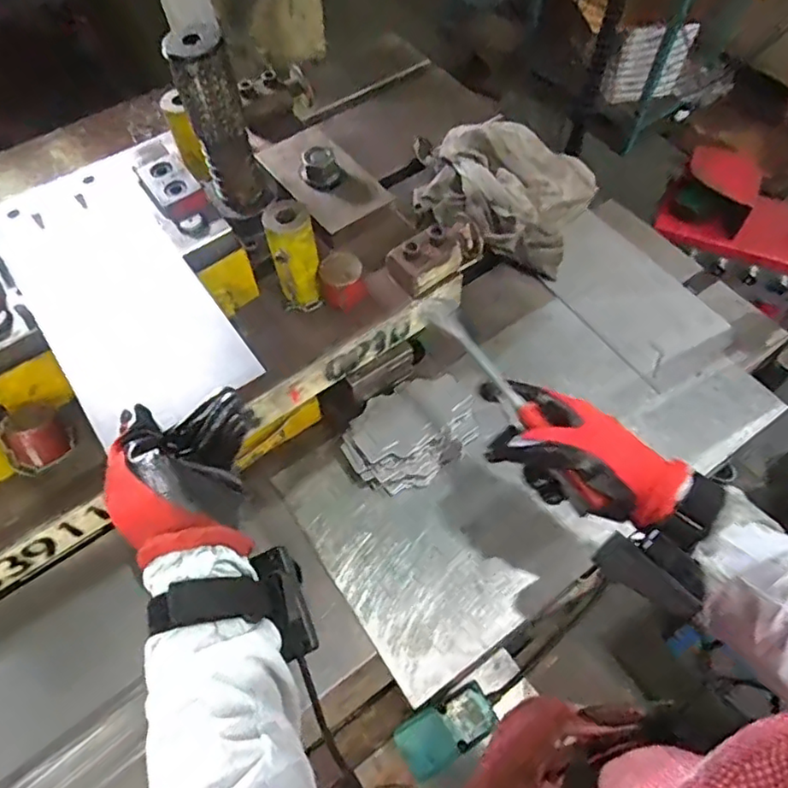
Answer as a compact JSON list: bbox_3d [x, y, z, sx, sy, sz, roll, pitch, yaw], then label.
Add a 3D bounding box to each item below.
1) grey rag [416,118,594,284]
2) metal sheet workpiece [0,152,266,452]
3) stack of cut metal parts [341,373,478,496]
[{"bbox_3d":[0.140,-0.273,0.775,0.222,0.067,0.184,26,64,17],"label":"grey rag"},{"bbox_3d":[-0.234,-0.093,0.492,0.124,0.007,0.294,-31,65,-14],"label":"metal sheet workpiece"},{"bbox_3d":[0.016,0.038,0.617,0.131,0.044,0.096,-38,65,-18],"label":"stack of cut metal parts"}]

